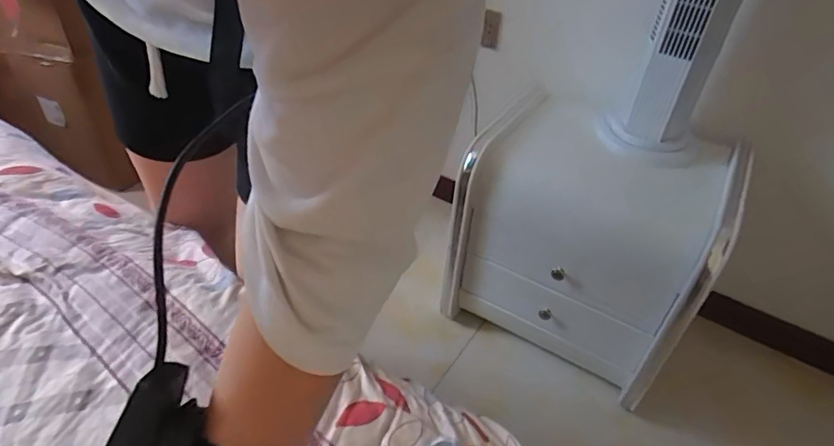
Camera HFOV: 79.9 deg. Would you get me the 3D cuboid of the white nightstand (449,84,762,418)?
[{"bbox_3d":[0.347,0.035,1.057,0.450,0.439,0.369,22,43,21],"label":"white nightstand"}]

